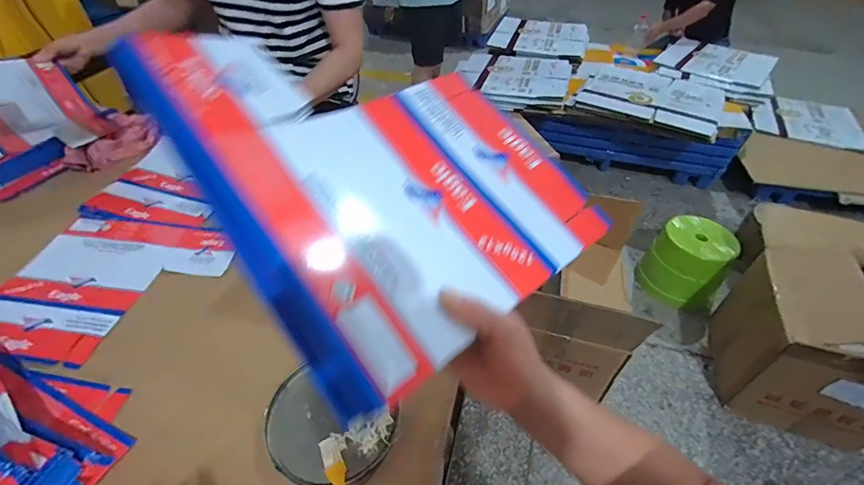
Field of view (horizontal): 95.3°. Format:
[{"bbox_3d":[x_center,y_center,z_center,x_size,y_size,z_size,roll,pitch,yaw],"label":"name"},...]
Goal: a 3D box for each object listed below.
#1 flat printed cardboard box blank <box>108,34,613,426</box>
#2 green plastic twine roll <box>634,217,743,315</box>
[{"bbox_3d":[-0.037,-0.075,0.347,0.294,0.028,0.327,-30,75,-33],"label":"flat printed cardboard box blank"},{"bbox_3d":[0.992,0.080,1.523,0.283,0.246,0.283,1,45,-1],"label":"green plastic twine roll"}]

